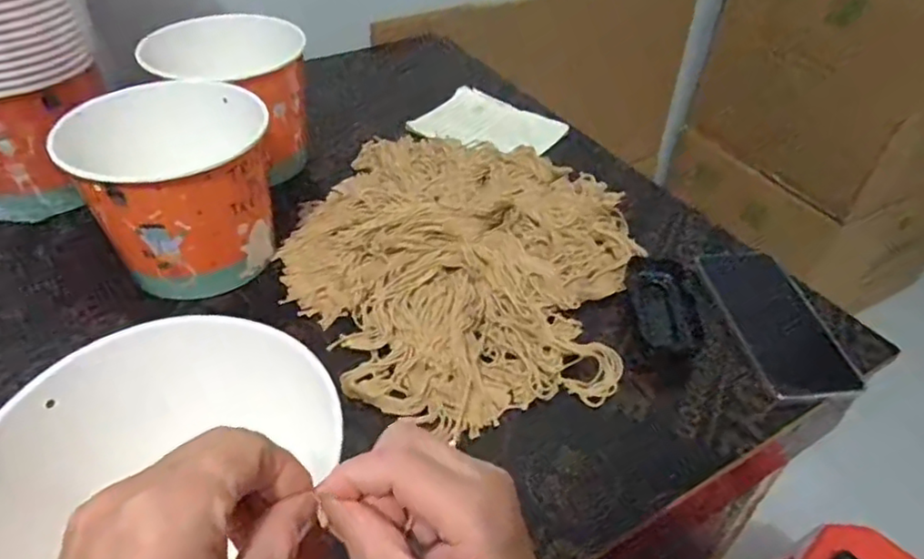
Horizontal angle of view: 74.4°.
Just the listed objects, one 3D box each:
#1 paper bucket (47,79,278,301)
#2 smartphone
[{"bbox_3d":[-0.251,-0.080,0.546,0.135,0.136,0.153,-24,49,-25],"label":"paper bucket"},{"bbox_3d":[0.279,0.034,0.541,0.083,0.015,0.161,-7,44,-9],"label":"smartphone"}]

